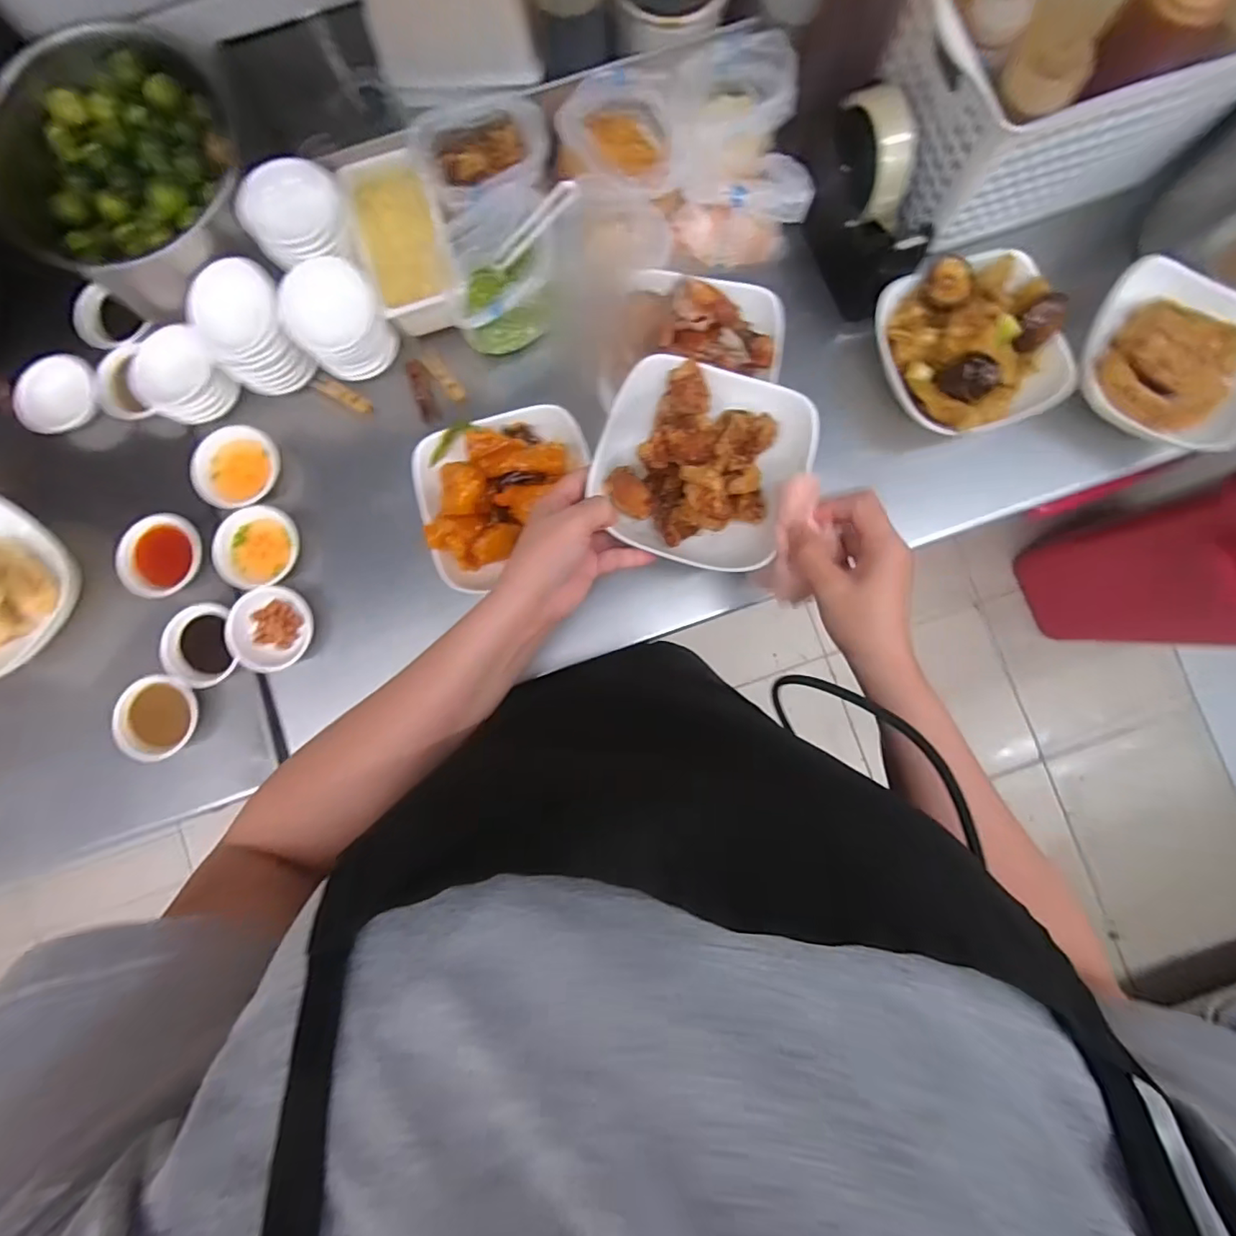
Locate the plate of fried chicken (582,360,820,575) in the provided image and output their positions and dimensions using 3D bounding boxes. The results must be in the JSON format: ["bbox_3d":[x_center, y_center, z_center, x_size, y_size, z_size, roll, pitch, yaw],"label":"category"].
[{"bbox_3d":[0.061,-0.115,0.411,0.145,0.048,0.148,0,85,2],"label":"plate of fried chicken"}]

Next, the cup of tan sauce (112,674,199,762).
[{"bbox_3d":[-0.415,0.091,0.508,0.064,0.037,0.075,2,85,2],"label":"cup of tan sauce"}]

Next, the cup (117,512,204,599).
[{"bbox_3d":[-0.423,-0.056,0.513,0.063,0.030,0.076,2,85,2],"label":"cup"}]

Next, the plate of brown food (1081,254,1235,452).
[{"bbox_3d":[0.486,-0.225,0.477,0.147,0.044,0.135,31,87,4],"label":"plate of brown food"}]

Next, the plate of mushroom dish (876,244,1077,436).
[{"bbox_3d":[0.313,-0.242,0.478,0.141,0.046,0.149,-23,85,0],"label":"plate of mushroom dish"}]

